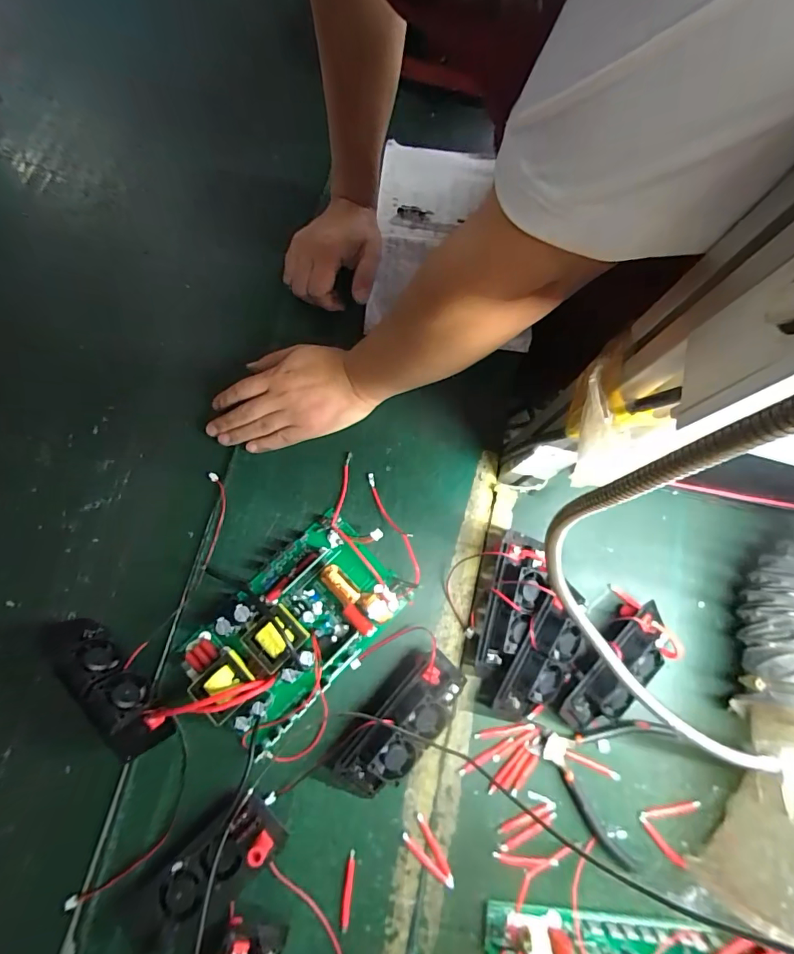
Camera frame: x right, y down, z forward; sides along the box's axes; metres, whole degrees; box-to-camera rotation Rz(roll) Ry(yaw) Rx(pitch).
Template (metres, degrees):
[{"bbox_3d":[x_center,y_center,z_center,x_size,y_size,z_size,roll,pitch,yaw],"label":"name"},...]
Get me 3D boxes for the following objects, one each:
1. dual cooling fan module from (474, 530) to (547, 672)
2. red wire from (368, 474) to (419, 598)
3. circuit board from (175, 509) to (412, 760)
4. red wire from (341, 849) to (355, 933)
[{"bbox_3d":[0.112,0.126,0.447,0.056,0.043,0.137,17,78,3],"label":"dual cooling fan module"},{"bbox_3d":[-0.003,0.055,0.462,0.026,0.039,0.134,-14,78,-4],"label":"red wire"},{"bbox_3d":[-0.100,0.144,0.436,0.217,0.044,0.132,-44,82,-9],"label":"circuit board"},{"bbox_3d":[-0.045,0.381,0.406,0.008,0.009,0.064,8,77,1],"label":"red wire"}]

